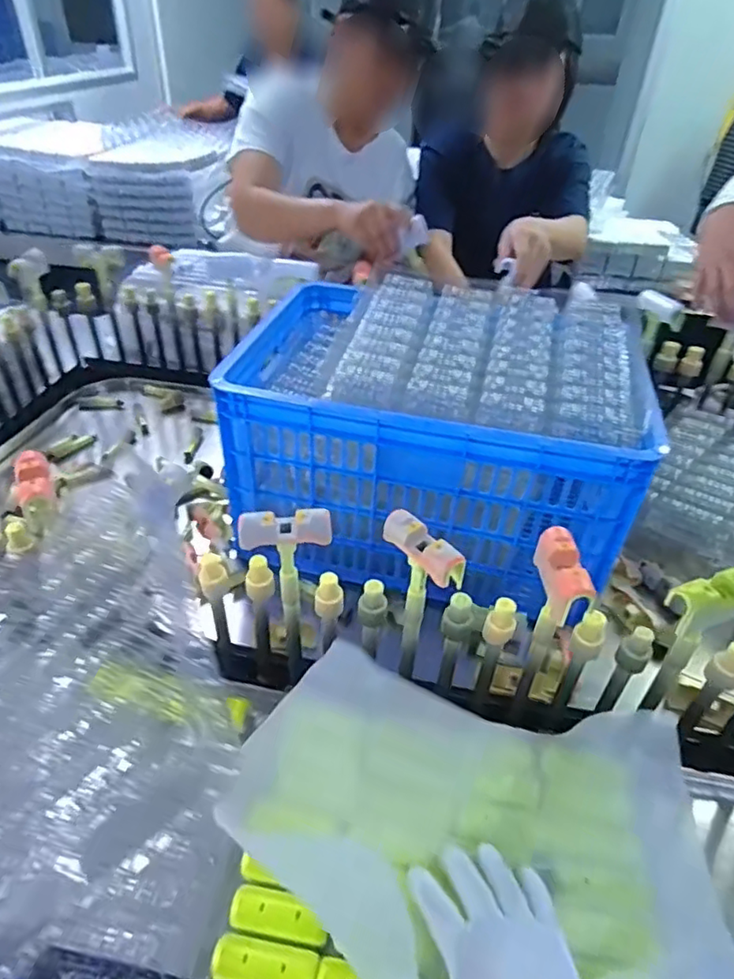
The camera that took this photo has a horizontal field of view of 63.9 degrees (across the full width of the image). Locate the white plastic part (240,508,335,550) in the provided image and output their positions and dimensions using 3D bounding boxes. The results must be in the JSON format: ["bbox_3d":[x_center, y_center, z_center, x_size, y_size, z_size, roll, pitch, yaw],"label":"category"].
[{"bbox_3d":[-0.067,0.031,0.490,0.074,0.024,0.024,-1,40,-5],"label":"white plastic part"}]

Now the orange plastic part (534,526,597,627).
[{"bbox_3d":[0.156,0.067,0.471,0.026,0.033,0.078,-1,40,-4],"label":"orange plastic part"}]

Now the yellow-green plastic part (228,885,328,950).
[{"bbox_3d":[-0.067,0.329,0.456,0.076,0.010,0.029,9,40,7],"label":"yellow-green plastic part"}]

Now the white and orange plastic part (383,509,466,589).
[{"bbox_3d":[0.044,0.051,0.484,0.026,0.033,0.077,-28,48,-32],"label":"white and orange plastic part"}]

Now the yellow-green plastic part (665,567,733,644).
[{"bbox_3d":[0.270,0.096,0.469,0.077,0.065,0.024,-10,41,-15],"label":"yellow-green plastic part"}]

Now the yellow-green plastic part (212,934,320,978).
[{"bbox_3d":[-0.075,0.352,0.433,0.076,0.012,0.027,8,40,6],"label":"yellow-green plastic part"}]

